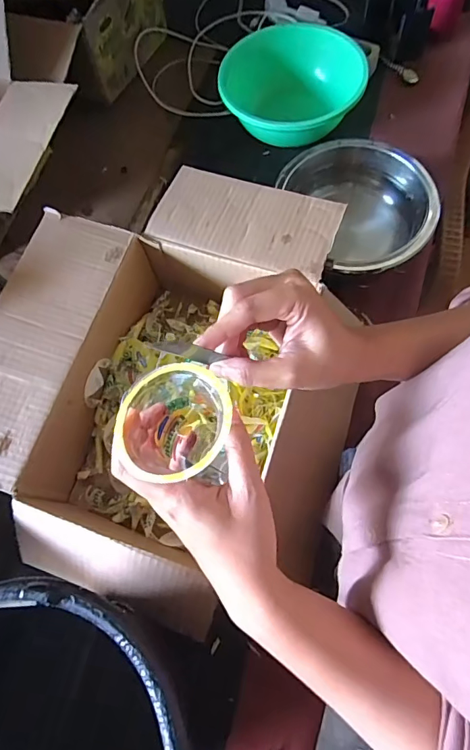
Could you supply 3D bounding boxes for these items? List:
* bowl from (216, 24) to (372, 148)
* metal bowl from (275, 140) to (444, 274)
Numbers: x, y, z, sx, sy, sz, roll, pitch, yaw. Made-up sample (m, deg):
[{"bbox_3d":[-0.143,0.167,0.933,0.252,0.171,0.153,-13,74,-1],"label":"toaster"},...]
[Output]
[{"bbox_3d":[0.095,-0.463,0.736,0.220,0.083,0.222,-1,70,2],"label":"bowl"},{"bbox_3d":[0.179,-0.233,0.672,0.196,0.109,0.214,-1,70,2],"label":"metal bowl"}]

